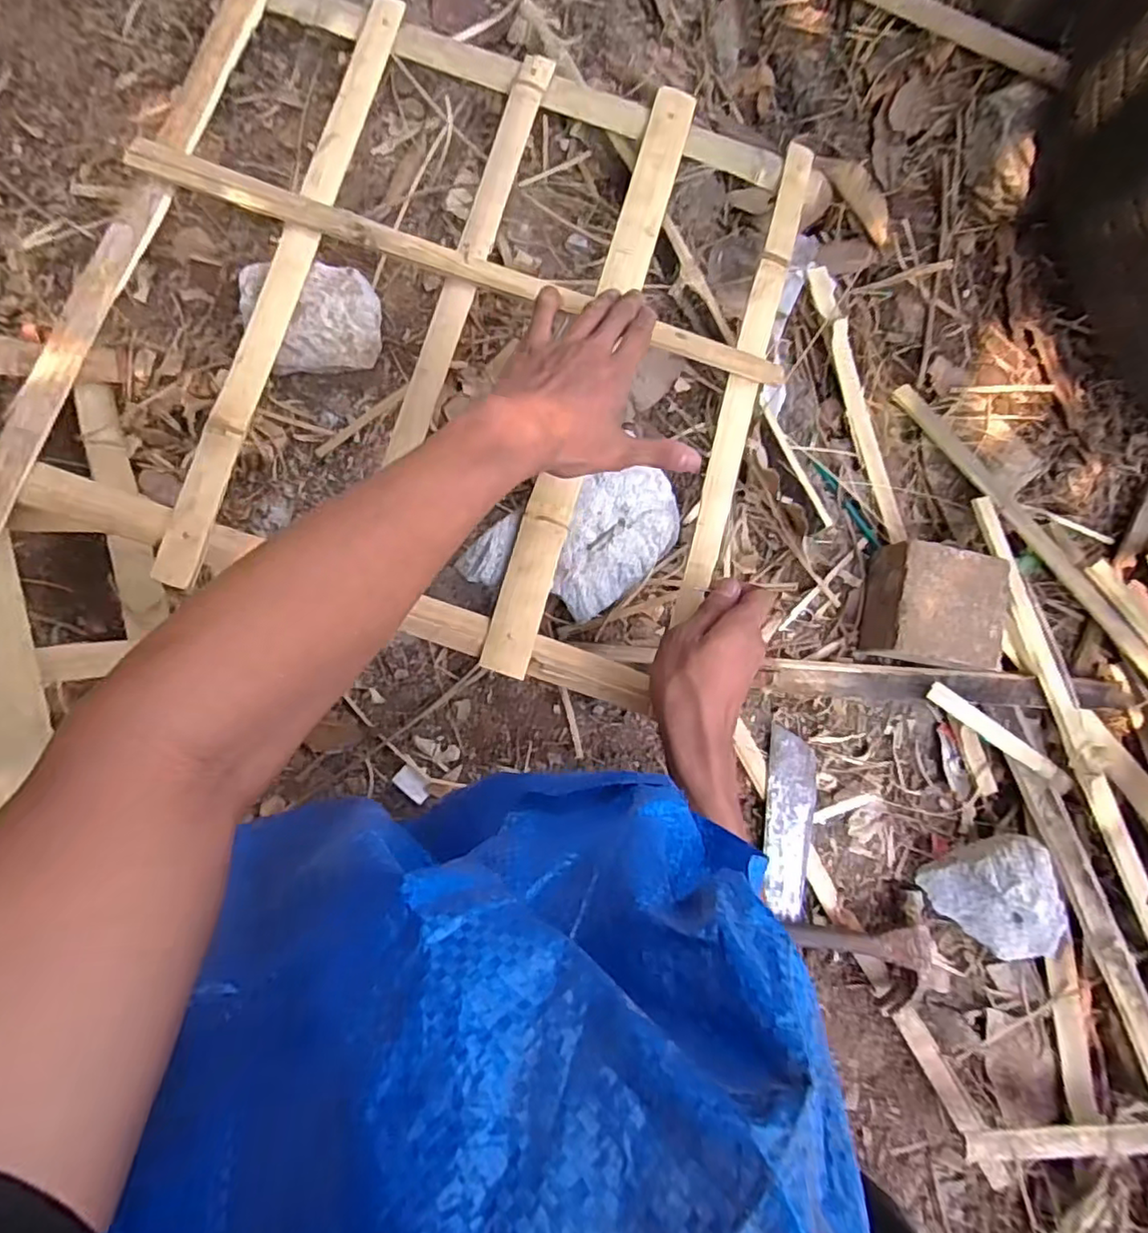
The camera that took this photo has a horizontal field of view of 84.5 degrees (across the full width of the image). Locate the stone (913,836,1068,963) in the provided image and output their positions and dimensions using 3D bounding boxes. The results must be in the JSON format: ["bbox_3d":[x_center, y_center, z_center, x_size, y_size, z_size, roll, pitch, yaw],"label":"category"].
[{"bbox_3d":[0.374,0.258,0.558,0.100,0.065,0.110,-14,91,-5],"label":"stone"}]

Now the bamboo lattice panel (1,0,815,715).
[{"bbox_3d":[-0.097,-0.236,0.496,0.501,0.025,0.511,16,81,-6],"label":"bamboo lattice panel"}]

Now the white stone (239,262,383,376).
[{"bbox_3d":[-0.209,-0.237,0.514,0.101,0.053,0.075,-4,90,-6],"label":"white stone"}]

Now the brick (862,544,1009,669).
[{"bbox_3d":[0.319,-0.007,0.564,0.105,0.065,0.105,9,89,-5],"label":"brick"}]

